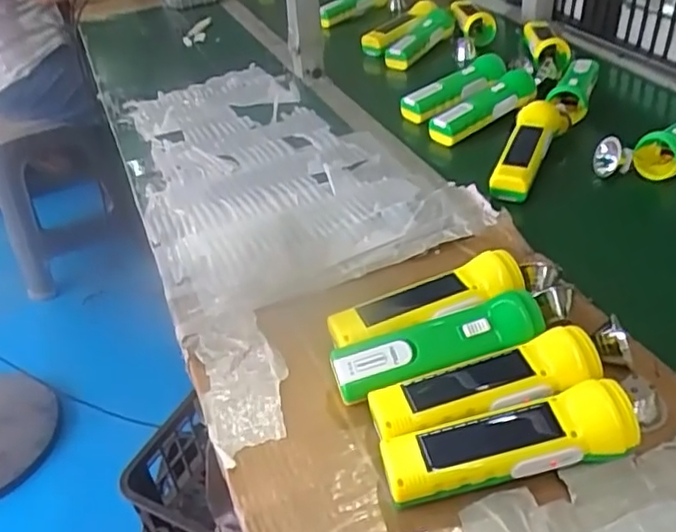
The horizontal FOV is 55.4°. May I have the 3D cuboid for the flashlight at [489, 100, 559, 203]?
[{"bbox_3d":[0.218,-0.138,0.749,0.046,0.038,0.182,12,40,22],"label":"flashlight"}]

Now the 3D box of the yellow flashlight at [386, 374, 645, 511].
[{"bbox_3d":[0.112,0.118,0.424,0.163,0.043,0.044,-10,37,-6],"label":"yellow flashlight"}]

